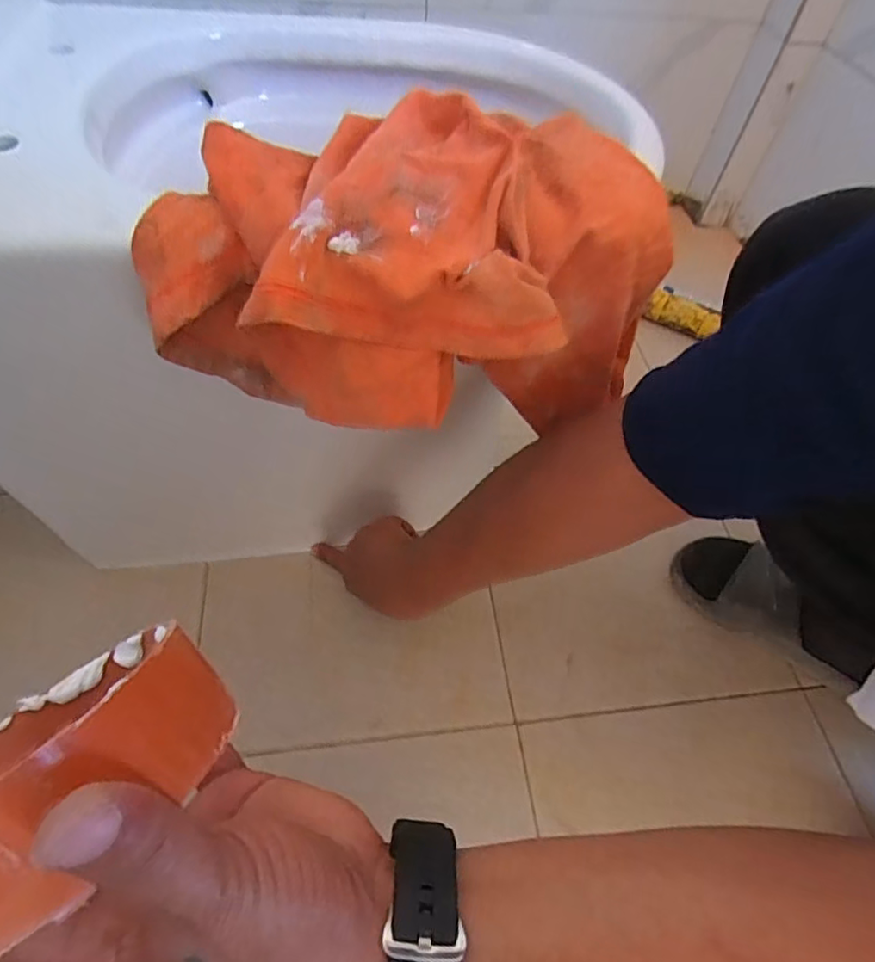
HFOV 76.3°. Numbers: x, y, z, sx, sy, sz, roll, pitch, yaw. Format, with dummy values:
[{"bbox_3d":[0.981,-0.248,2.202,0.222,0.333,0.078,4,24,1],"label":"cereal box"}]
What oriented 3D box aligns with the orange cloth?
[{"bbox_3d":[-0.010,-0.127,0.333,0.292,0.130,0.155,-6,57,-7],"label":"orange cloth"}]

